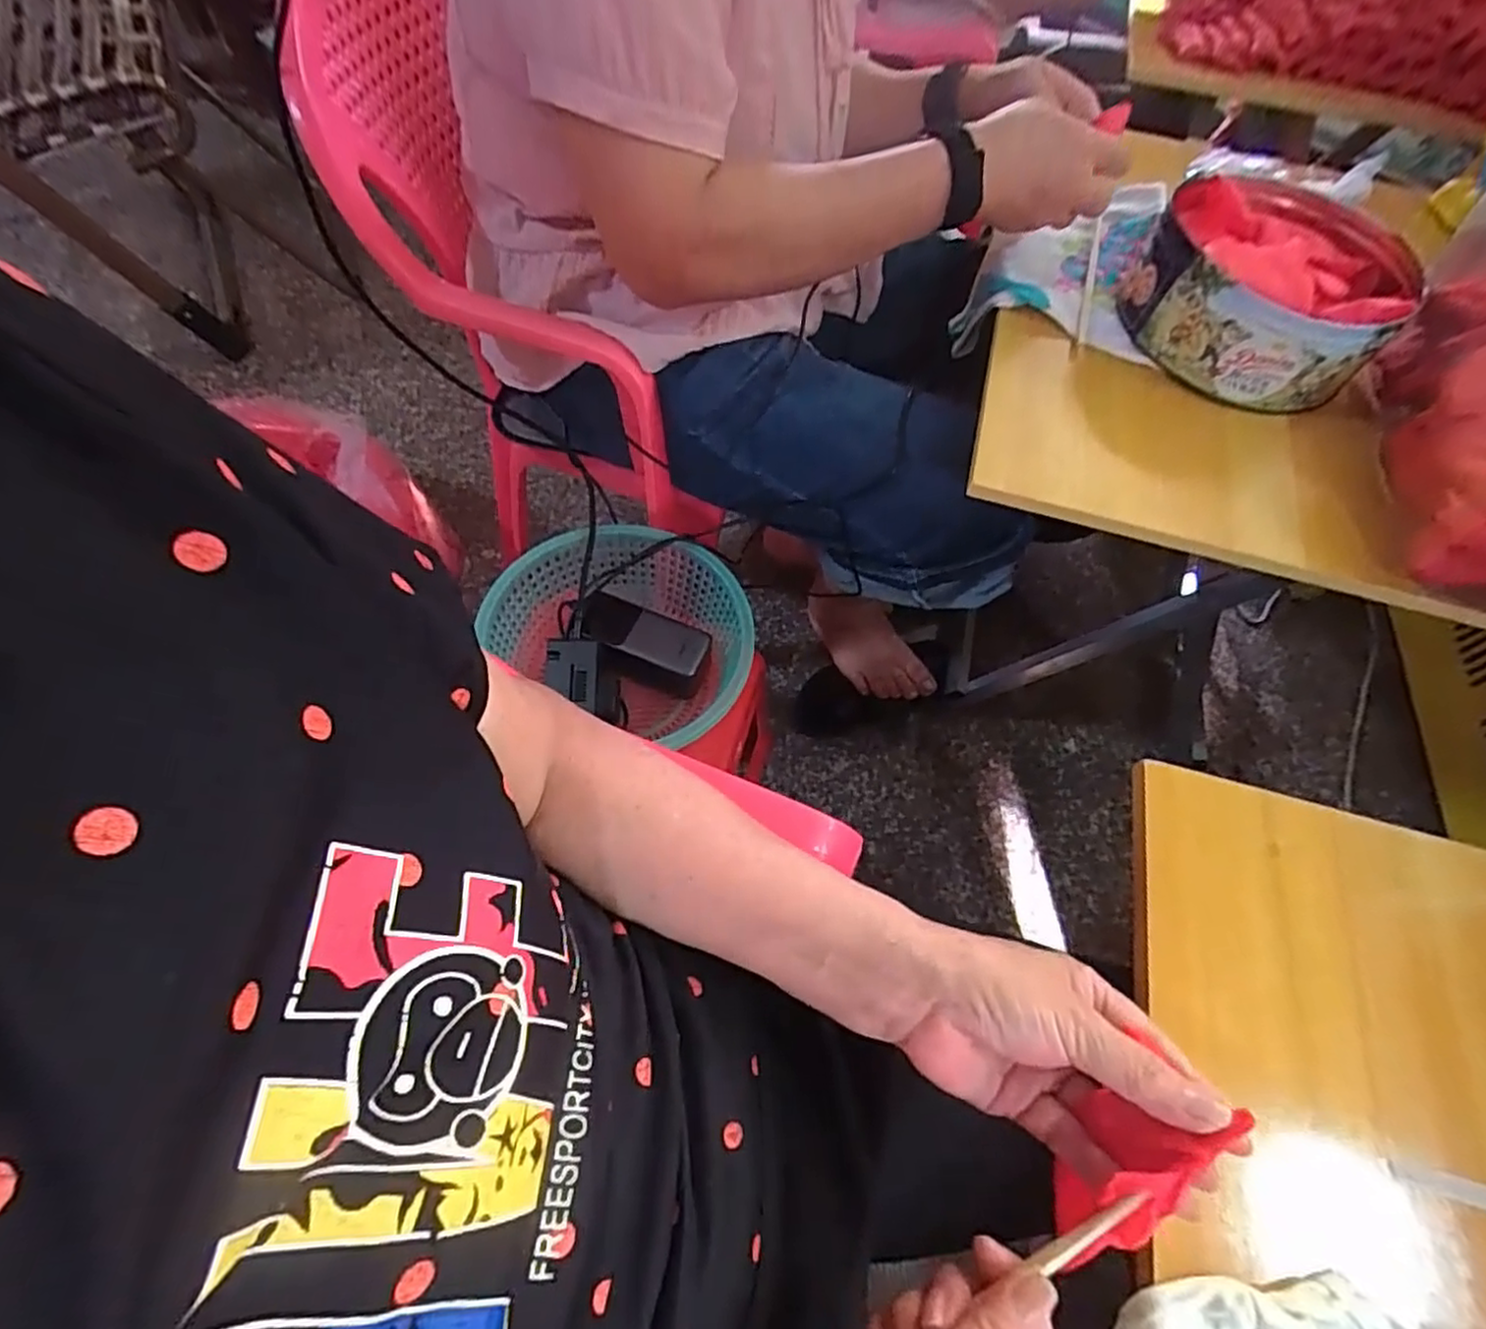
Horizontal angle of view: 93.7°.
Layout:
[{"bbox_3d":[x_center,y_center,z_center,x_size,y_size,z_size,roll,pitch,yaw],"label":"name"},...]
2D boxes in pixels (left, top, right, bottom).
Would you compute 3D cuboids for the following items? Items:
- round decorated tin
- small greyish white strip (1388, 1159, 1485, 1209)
[{"bbox_3d":[0.399,-0.287,0.544,0.169,0.084,0.170,2,60,-3],"label":"round decorated tin"},{"bbox_3d":[0.337,0.247,0.329,0.055,0.004,0.011,13,60,13],"label":"small greyish white strip"}]

